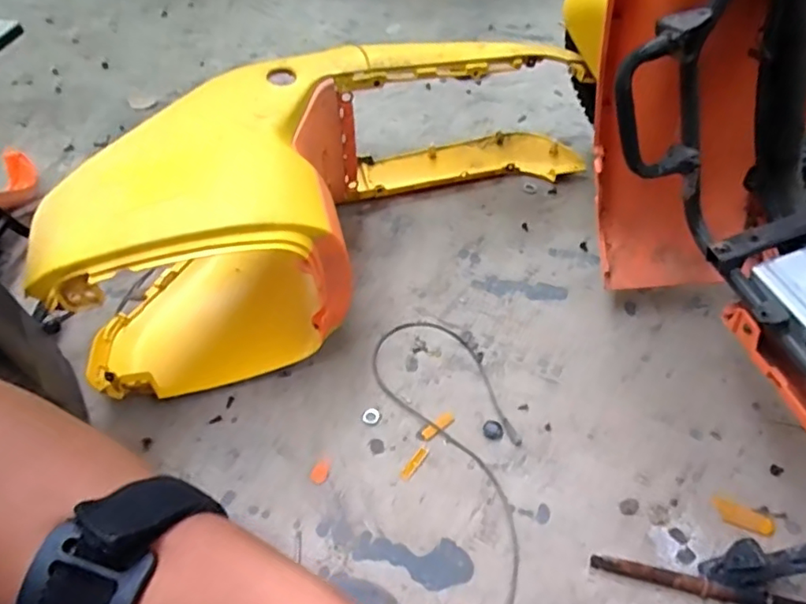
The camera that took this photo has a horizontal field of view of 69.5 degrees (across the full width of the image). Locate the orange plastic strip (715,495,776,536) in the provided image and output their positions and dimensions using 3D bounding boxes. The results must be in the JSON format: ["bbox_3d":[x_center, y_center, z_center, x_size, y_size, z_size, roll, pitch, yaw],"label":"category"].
[{"bbox_3d":[0.385,0.244,0.655,0.061,0.004,0.026,22,55,19],"label":"orange plastic strip"}]

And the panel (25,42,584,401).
[{"bbox_3d":[-0.085,-0.189,0.846,0.818,0.284,0.290,-37,58,-24],"label":"panel"}]

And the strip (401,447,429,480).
[{"bbox_3d":[0.015,0.198,0.712,0.013,0.004,0.048,28,57,23],"label":"strip"}]

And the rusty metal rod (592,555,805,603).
[{"bbox_3d":[0.343,0.302,0.600,0.278,0.016,0.018,9,52,10],"label":"rusty metal rod"}]

